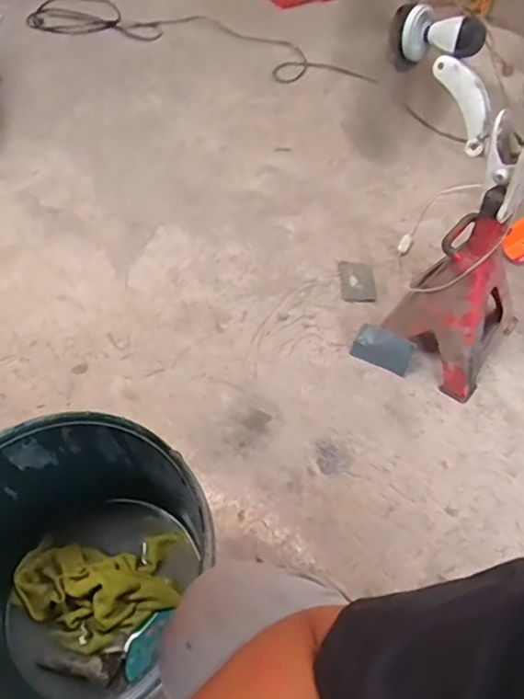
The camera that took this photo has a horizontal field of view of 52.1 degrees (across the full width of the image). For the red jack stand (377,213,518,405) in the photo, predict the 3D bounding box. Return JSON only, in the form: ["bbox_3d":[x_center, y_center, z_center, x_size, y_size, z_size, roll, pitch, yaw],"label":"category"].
[{"bbox_3d":[0.370,-0.103,0.977,0.209,0.306,0.222,30,61,17],"label":"red jack stand"}]

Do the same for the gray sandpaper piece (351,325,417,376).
[{"bbox_3d":[0.234,-0.004,1.035,0.113,0.075,0.018,25,33,18],"label":"gray sandpaper piece"}]

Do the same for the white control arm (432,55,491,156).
[{"bbox_3d":[0.297,-0.359,0.776,0.030,0.062,0.144,-28,96,-19],"label":"white control arm"}]

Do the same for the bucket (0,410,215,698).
[{"bbox_3d":[-0.218,0.271,0.651,0.288,0.257,0.292,0,54,0],"label":"bucket"}]

